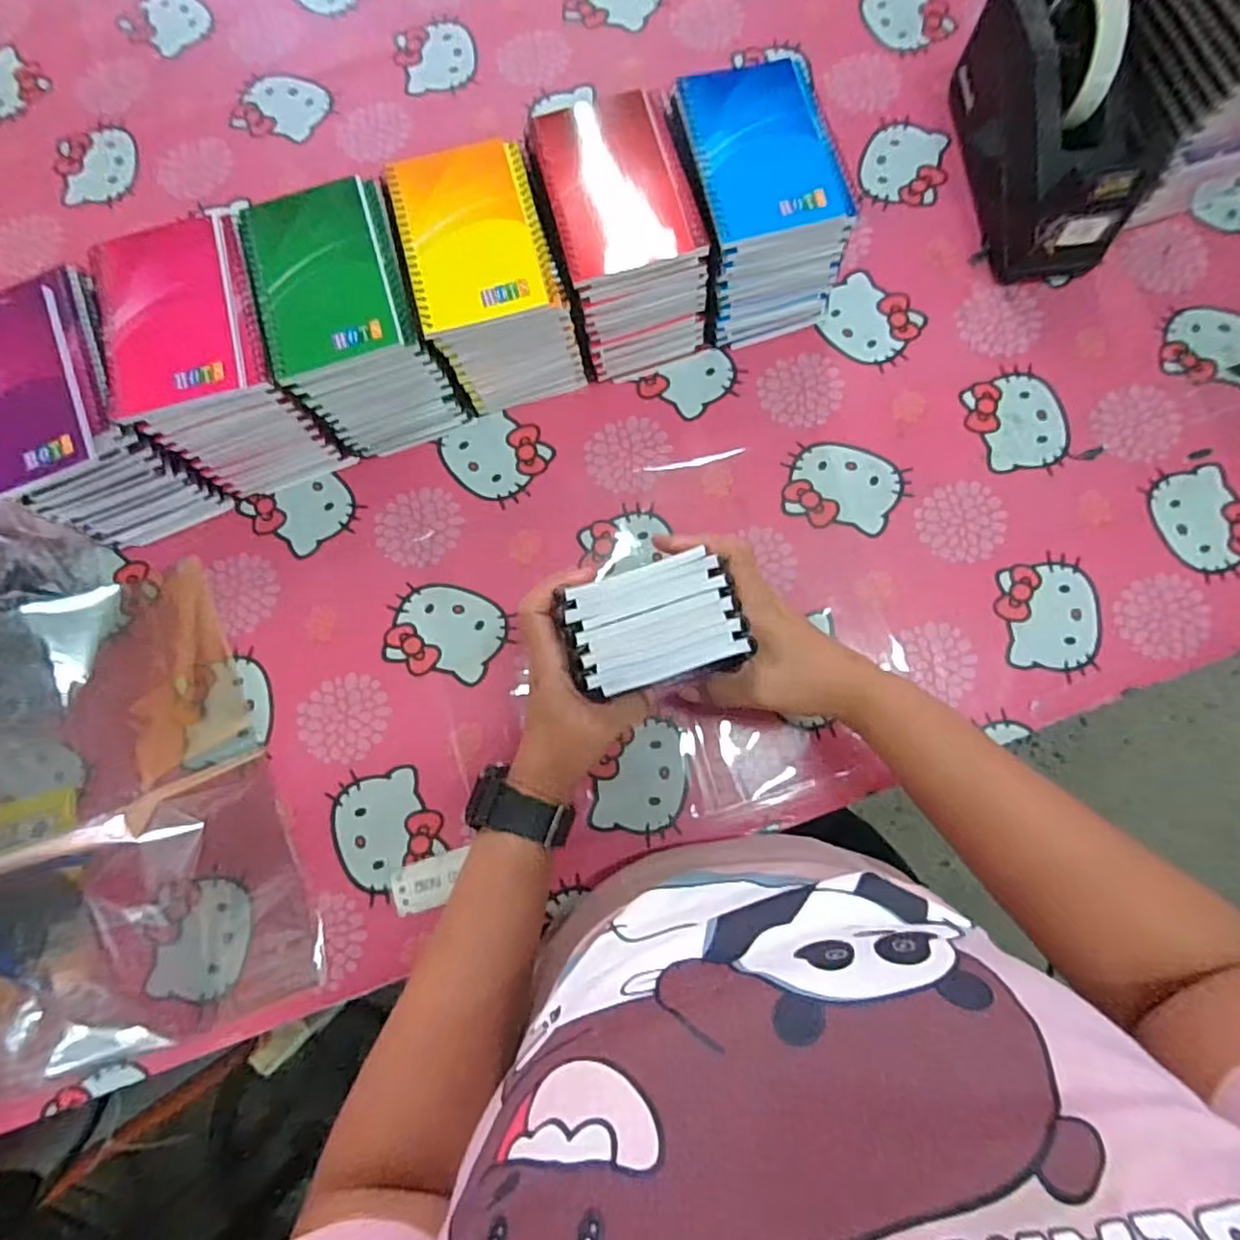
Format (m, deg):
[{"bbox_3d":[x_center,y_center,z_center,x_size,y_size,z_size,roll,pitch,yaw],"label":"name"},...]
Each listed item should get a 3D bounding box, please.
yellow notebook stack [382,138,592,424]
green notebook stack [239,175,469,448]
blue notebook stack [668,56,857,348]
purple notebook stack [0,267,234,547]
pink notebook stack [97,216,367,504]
[{"bbox_3d":[-0.093,-0.240,0.470,0.092,0.114,0.128,-17,77,-2],"label":"yellow notebook stack"},{"bbox_3d":[-0.188,-0.210,0.468,0.100,0.118,0.133,-19,78,-2],"label":"green notebook stack"},{"bbox_3d":[0.095,-0.298,0.476,0.099,0.119,0.130,-16,77,-2],"label":"blue notebook stack"},{"bbox_3d":[-0.374,-0.143,0.456,0.107,0.124,0.141,-20,78,-3],"label":"purple notebook stack"},{"bbox_3d":[-0.280,-0.182,0.463,0.099,0.114,0.134,-19,78,-2],"label":"pink notebook stack"}]

